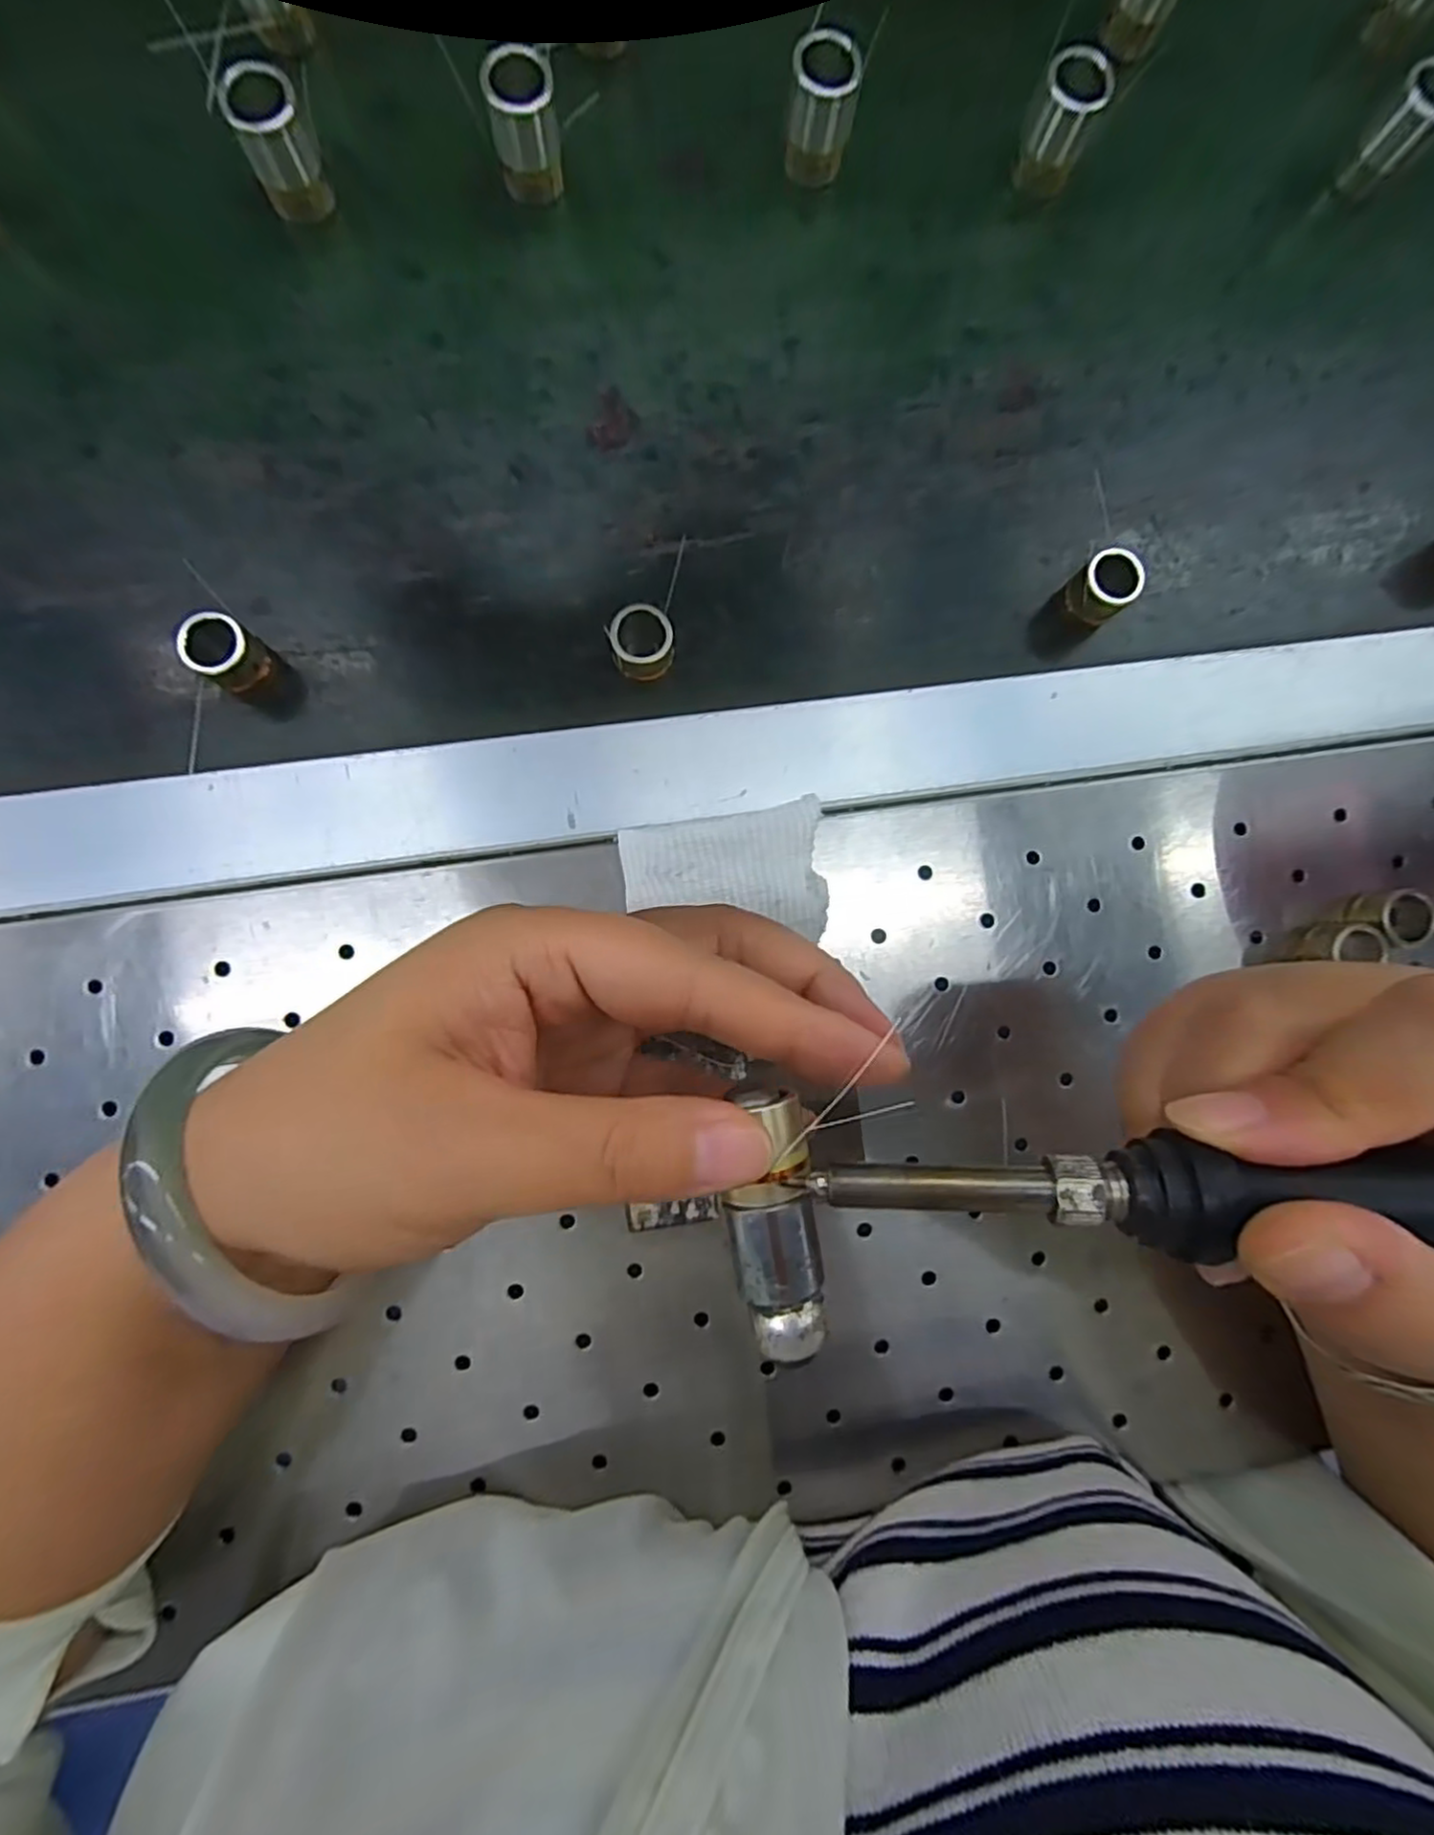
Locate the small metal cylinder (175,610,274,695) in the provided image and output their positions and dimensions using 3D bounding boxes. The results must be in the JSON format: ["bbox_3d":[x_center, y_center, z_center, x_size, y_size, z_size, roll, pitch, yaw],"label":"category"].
[{"bbox_3d":[-0.161,-0.087,0.232,0.020,0.021,0.019,27,85,-1],"label":"small metal cylinder"}]

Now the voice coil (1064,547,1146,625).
[{"bbox_3d":[0.134,-0.114,0.245,0.019,0.020,0.021,43,85,1],"label":"voice coil"}]

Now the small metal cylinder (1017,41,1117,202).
[{"bbox_3d":[0.123,-0.283,0.253,0.021,0.035,0.018,24,85,-1],"label":"small metal cylinder"}]

